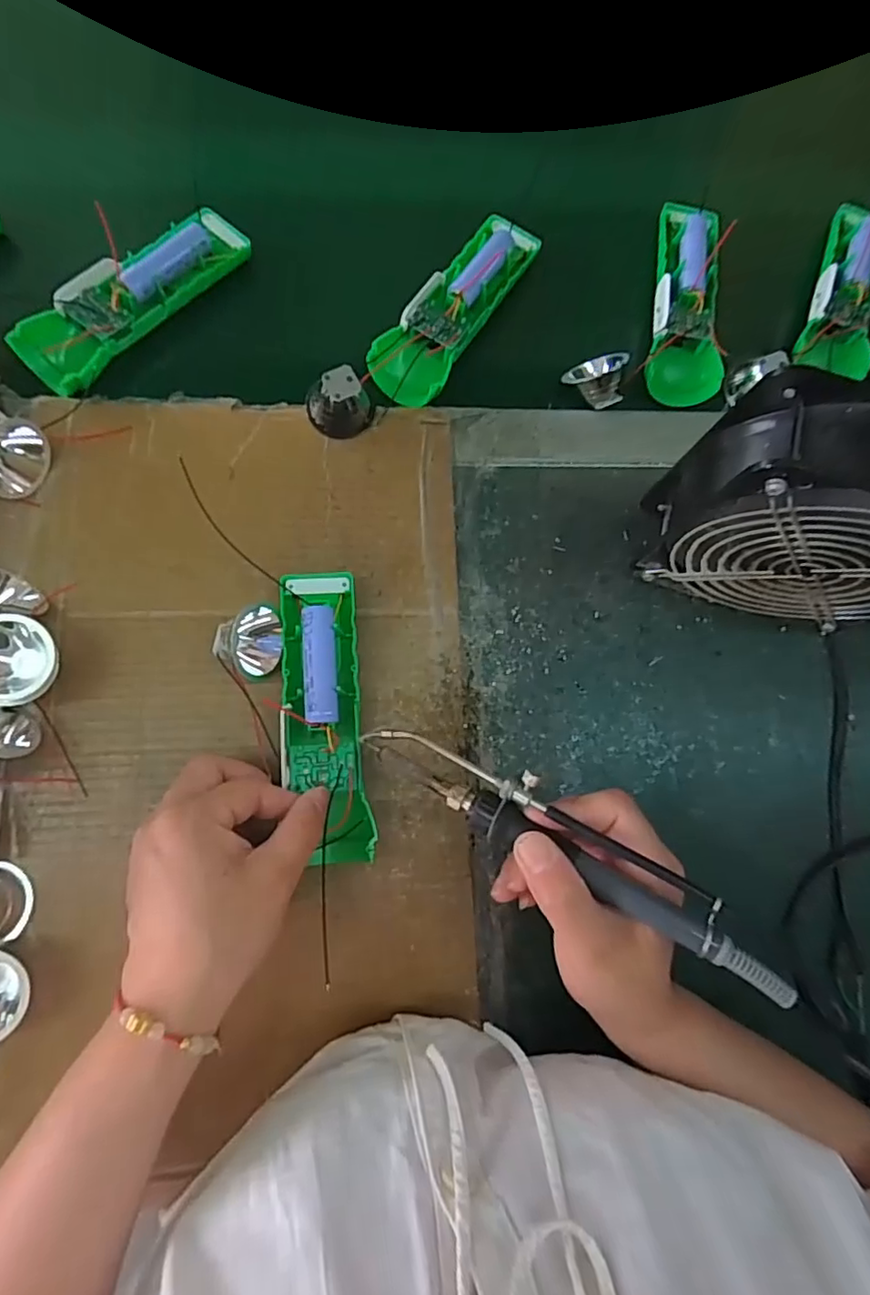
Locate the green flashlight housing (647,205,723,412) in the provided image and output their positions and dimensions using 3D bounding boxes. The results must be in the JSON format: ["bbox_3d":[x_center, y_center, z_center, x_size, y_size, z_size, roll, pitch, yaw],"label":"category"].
[{"bbox_3d":[0.175,-0.238,0.407,0.047,0.029,0.145,10,78,-3],"label":"green flashlight housing"}]

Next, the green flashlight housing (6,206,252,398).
[{"bbox_3d":[-0.193,-0.228,0.375,0.050,0.025,0.157,41,78,3],"label":"green flashlight housing"}]

